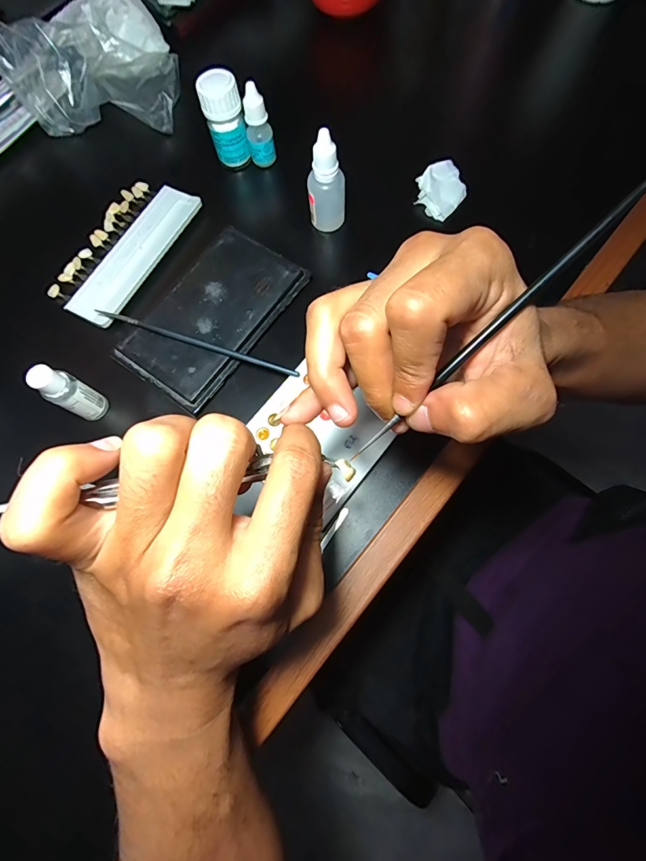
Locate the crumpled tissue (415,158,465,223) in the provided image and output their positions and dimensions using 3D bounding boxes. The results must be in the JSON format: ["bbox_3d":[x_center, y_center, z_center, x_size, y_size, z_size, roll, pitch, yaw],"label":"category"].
[{"bbox_3d":[0.105,-0.216,0.340,0.040,0.018,0.040,36,77,12],"label":"crumpled tissue"}]

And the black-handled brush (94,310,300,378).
[{"bbox_3d":[-0.100,-0.069,0.301,0.170,0.005,0.006,19,75,7],"label":"black-handled brush"}]

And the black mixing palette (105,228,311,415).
[{"bbox_3d":[-0.090,-0.097,0.313,0.086,0.009,0.151,34,77,11],"label":"black mixing palette"}]

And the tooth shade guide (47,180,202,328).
[{"bbox_3d":[-0.178,-0.164,0.341,0.075,0.017,0.147,24,75,9],"label":"tooth shade guide"}]

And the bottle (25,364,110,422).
[{"bbox_3d":[-0.182,-0.026,0.275,0.018,0.058,0.022,27,76,10],"label":"bottle"}]

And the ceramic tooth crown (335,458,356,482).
[{"bbox_3d":[0.011,0.018,0.183,0.007,0.004,0.011,-43,76,-10],"label":"ceramic tooth crown"}]

